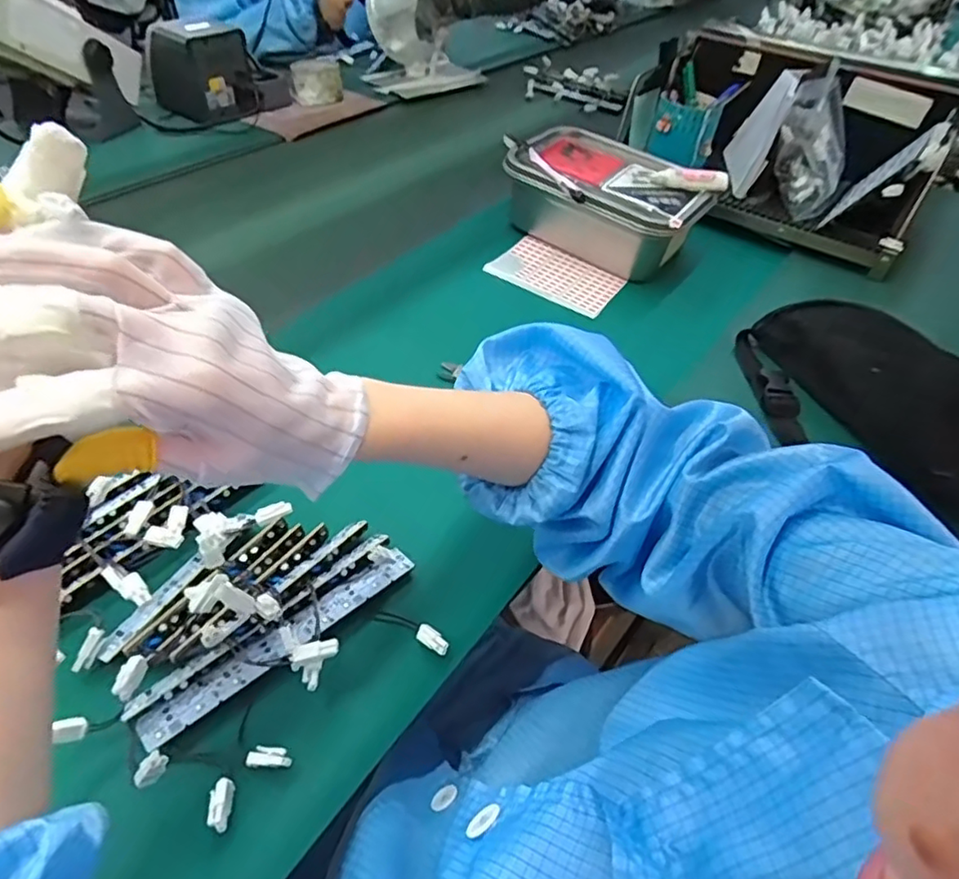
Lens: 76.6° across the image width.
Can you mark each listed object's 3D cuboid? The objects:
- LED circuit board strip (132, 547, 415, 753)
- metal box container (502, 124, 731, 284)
[{"bbox_3d":[-0.126,0.132,0.403,0.191,0.008,0.023,-32,57,-30],"label":"LED circuit board strip"},{"bbox_3d":[0.148,-0.301,0.760,0.246,0.089,0.174,34,53,25],"label":"metal box container"}]

